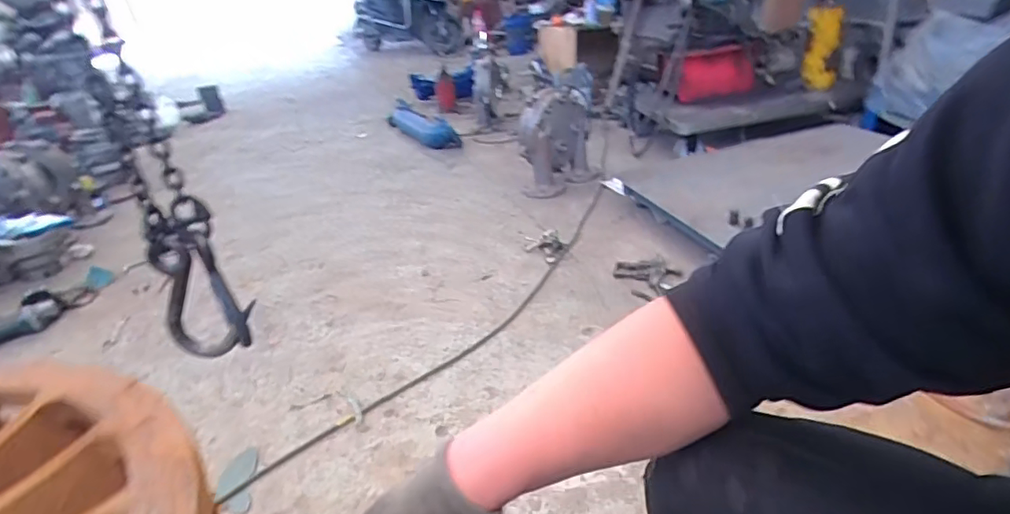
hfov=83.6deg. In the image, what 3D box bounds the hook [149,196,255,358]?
[{"bbox_3d":[-0.358,0.030,0.667,0.093,0.196,0.027,-2,21,-10],"label":"hook"}]

